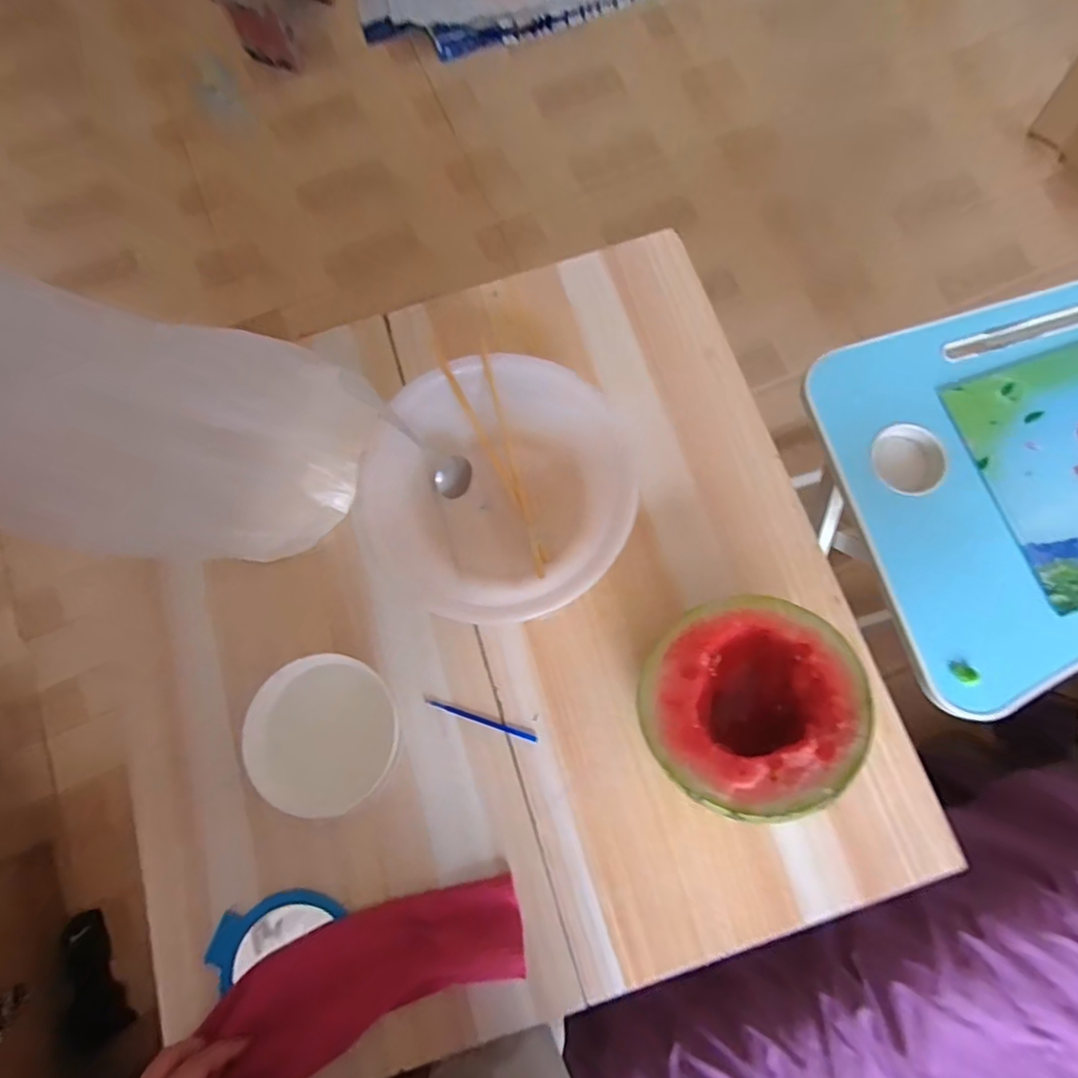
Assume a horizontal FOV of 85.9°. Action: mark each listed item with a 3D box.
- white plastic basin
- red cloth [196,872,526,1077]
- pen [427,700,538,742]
[{"bbox_3d":[-0.035,-0.047,0.547,0.235,0.076,0.242,0,77,1],"label":"white plastic basin"},{"bbox_3d":[-0.136,0.361,0.481,0.250,0.023,0.090,-20,78,-9],"label":"red cloth"},{"bbox_3d":[-0.053,0.170,0.540,0.107,0.004,0.006,17,78,5],"label":"pen"}]

